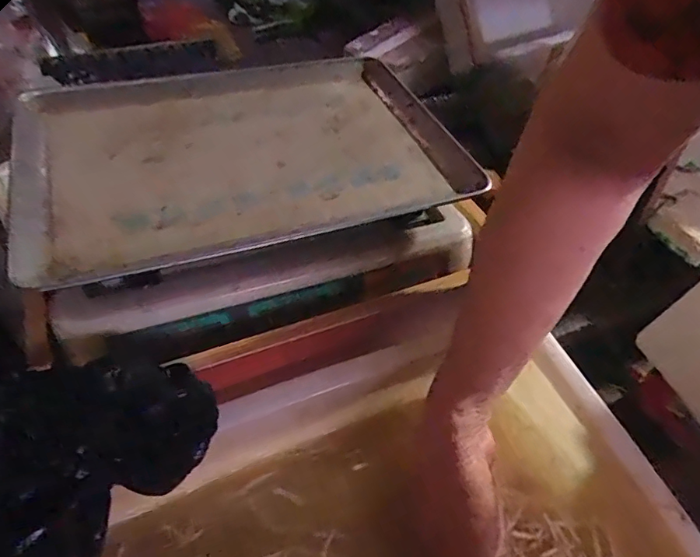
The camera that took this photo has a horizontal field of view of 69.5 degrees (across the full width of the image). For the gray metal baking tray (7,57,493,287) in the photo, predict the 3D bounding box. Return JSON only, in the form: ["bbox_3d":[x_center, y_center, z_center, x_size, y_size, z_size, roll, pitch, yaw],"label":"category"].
[{"bbox_3d":[-0.085,-0.108,0.410,0.334,0.021,0.231,-14,51,-18],"label":"gray metal baking tray"}]

